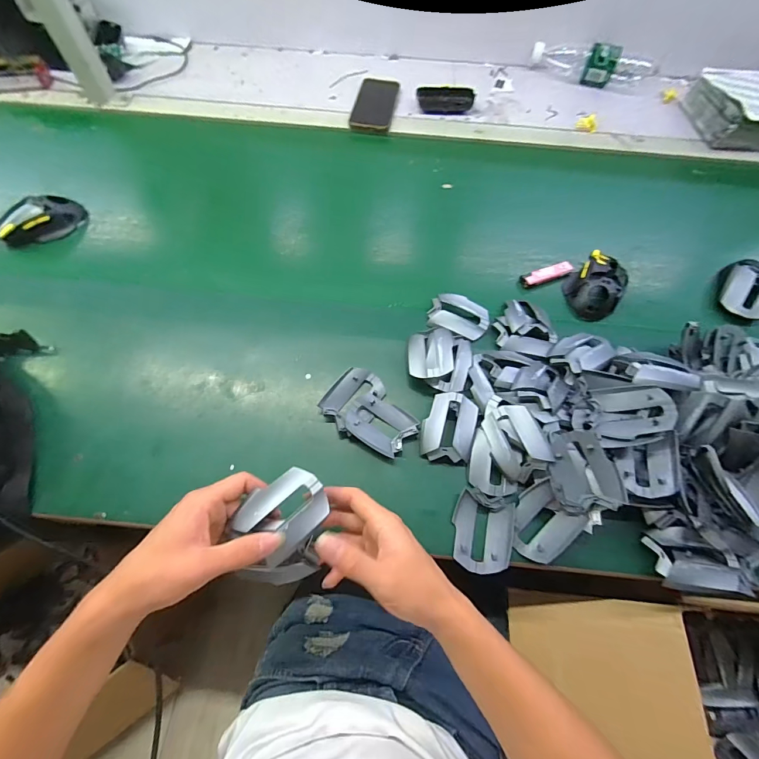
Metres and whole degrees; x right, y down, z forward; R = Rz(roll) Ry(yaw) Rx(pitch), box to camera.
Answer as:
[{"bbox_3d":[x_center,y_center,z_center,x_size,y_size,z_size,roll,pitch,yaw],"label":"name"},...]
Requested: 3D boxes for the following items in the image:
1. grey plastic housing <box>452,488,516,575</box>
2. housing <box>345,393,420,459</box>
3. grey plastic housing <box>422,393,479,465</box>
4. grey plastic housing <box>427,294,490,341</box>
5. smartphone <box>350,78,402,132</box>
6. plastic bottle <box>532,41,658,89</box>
[{"bbox_3d":[0.109,0.163,0.397,0.061,0.014,0.073,14,65,4],"label":"grey plastic housing"},{"bbox_3d":[0.000,0.053,0.444,0.080,0.019,0.057,33,68,13],"label":"housing"},{"bbox_3d":[0.081,0.056,0.441,0.057,0.025,0.077,15,65,5],"label":"grey plastic housing"},{"bbox_3d":[0.106,-0.084,0.501,0.078,0.012,0.056,26,67,10],"label":"grey plastic housing"},{"bbox_3d":[-0.007,-0.530,0.724,0.077,0.009,0.160,9,65,2],"label":"smartphone"},{"bbox_3d":[0.452,-0.655,0.772,0.262,0.067,0.077,8,65,2],"label":"plastic bottle"}]

